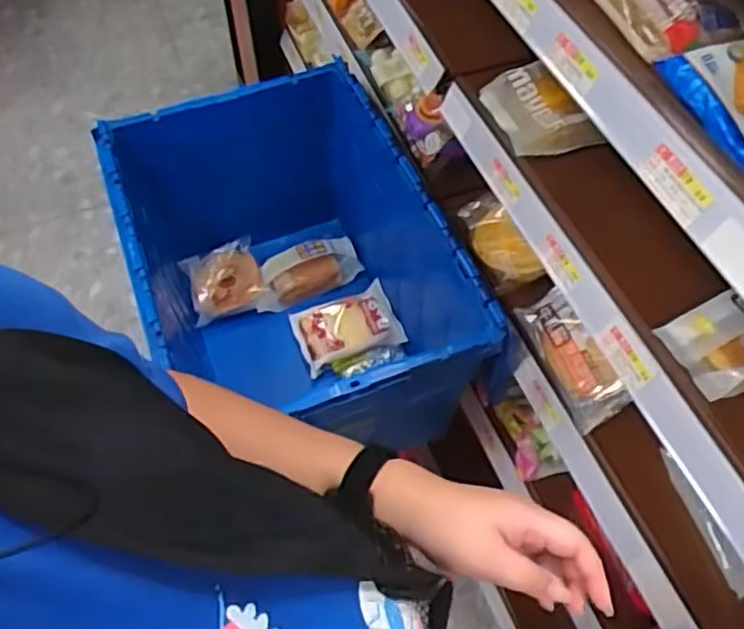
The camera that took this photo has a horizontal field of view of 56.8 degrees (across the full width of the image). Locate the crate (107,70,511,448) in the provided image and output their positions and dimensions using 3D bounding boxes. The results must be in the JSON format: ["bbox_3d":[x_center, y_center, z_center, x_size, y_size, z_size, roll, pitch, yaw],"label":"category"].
[{"bbox_3d":[-0.110,-0.058,1.102,0.445,0.344,0.613,-20,59,-12],"label":"crate"}]

